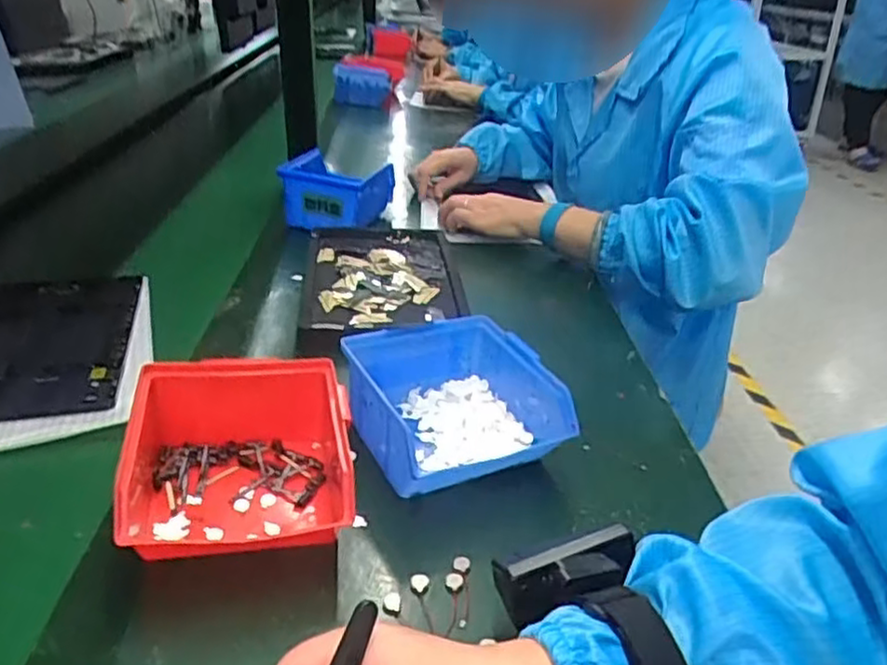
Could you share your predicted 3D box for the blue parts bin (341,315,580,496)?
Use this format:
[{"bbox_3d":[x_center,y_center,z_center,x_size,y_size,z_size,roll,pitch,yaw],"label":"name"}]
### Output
[{"bbox_3d":[0.006,0.052,0.495,0.124,0.065,0.131,-10,31,-24],"label":"blue parts bin"}]

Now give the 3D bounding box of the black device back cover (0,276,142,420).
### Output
[{"bbox_3d":[-0.355,0.007,0.607,0.156,0.013,0.233,-5,29,-14],"label":"black device back cover"}]

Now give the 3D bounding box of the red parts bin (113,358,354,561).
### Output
[{"bbox_3d":[-0.126,0.078,0.426,0.134,0.070,0.133,-4,29,-14],"label":"red parts bin"}]

